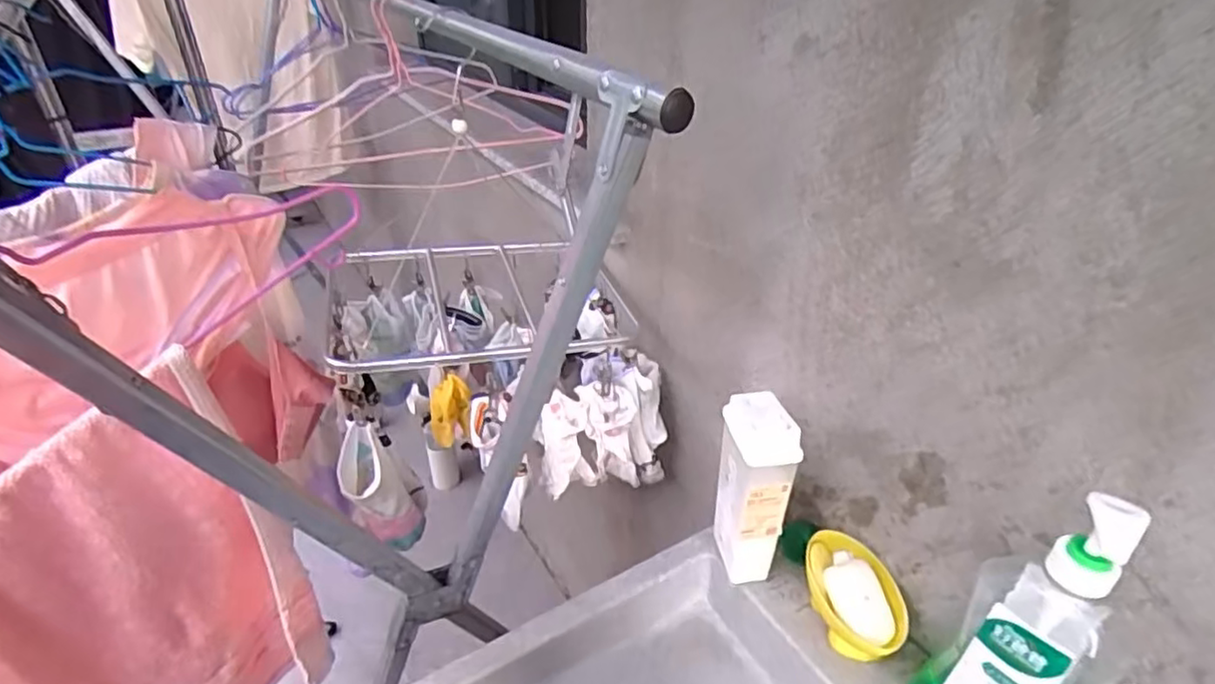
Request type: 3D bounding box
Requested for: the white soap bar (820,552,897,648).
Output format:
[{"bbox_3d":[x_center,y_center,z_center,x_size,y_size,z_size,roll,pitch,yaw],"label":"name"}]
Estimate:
[{"bbox_3d":[0.228,0.232,0.602,0.047,0.016,0.092,-1,34,-2],"label":"white soap bar"}]

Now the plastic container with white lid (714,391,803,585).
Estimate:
[{"bbox_3d":[0.135,0.141,0.626,0.046,0.193,0.071,-6,35,-10],"label":"plastic container with white lid"}]

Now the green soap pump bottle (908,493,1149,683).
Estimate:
[{"bbox_3d":[0.292,0.210,0.451,0.055,0.270,0.097,-23,41,-31],"label":"green soap pump bottle"}]

